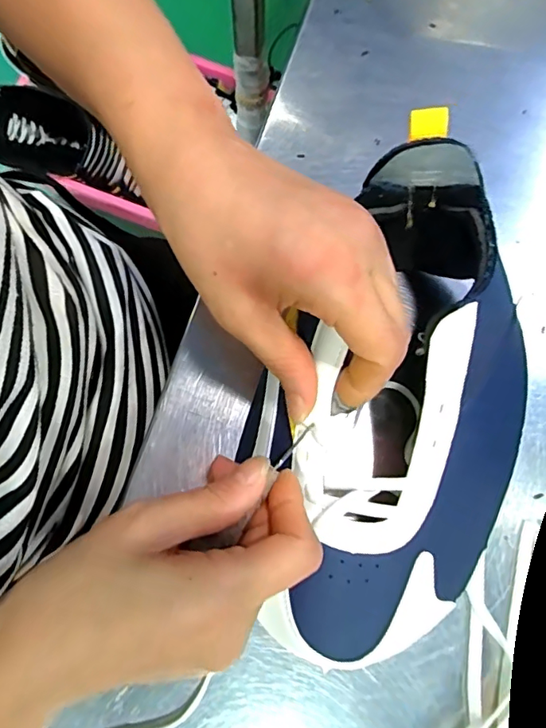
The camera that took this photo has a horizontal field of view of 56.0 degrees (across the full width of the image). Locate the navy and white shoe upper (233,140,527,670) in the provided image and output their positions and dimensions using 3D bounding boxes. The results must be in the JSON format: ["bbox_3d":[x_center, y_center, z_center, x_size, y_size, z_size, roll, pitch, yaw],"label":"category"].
[{"bbox_3d":[0.052,0.021,0.245,0.117,0.064,0.230,12,88,2],"label":"navy and white shoe upper"}]

